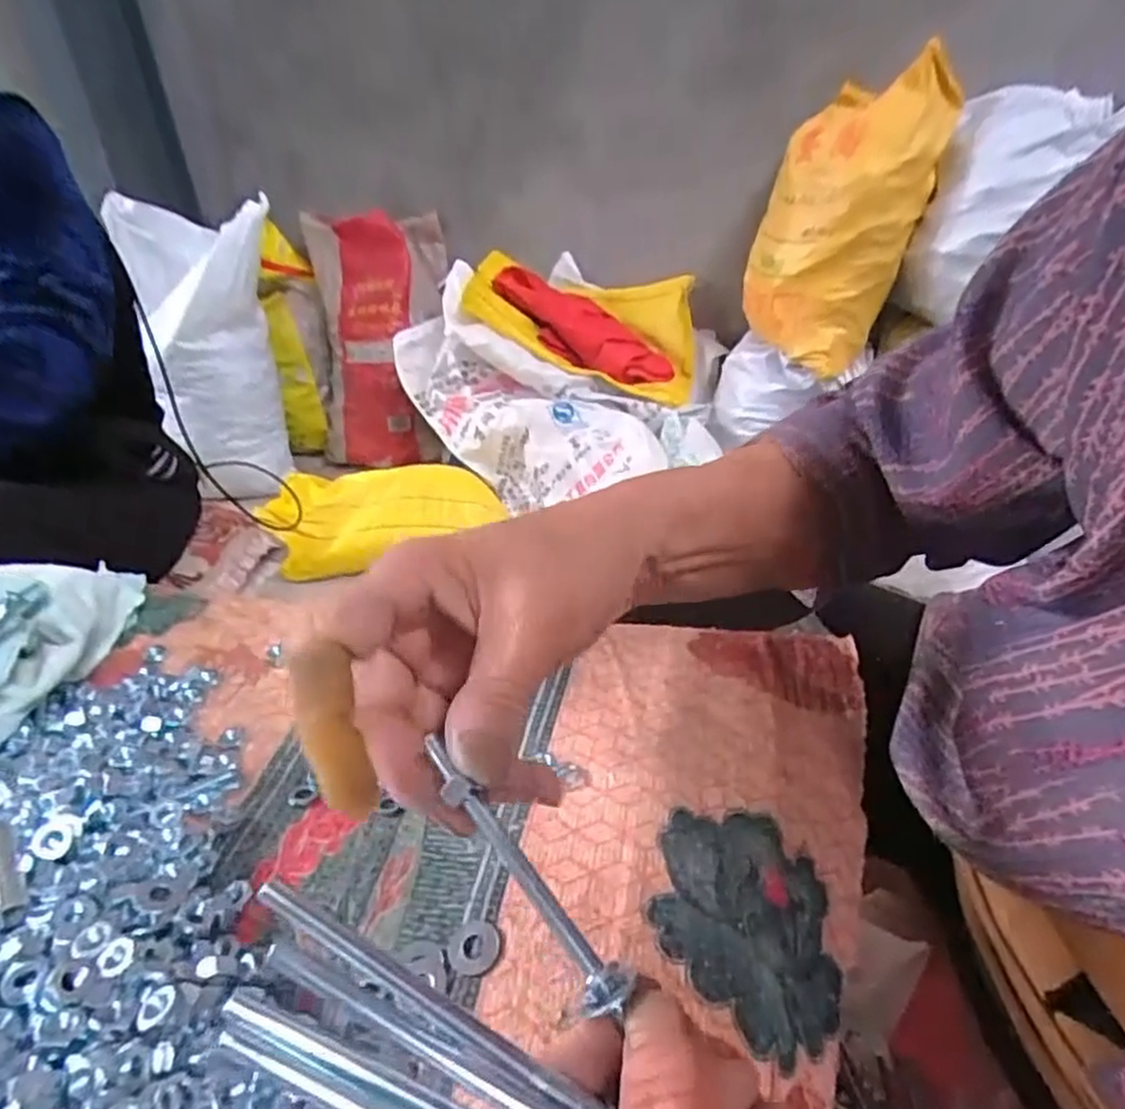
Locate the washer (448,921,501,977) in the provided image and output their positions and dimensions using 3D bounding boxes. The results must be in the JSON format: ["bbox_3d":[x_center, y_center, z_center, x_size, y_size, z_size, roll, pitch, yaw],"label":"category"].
[{"bbox_3d":[-0.033,0.146,0.265,0.018,0.004,0.019,-3,31,2],"label":"washer"}]

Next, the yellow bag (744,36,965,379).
[{"bbox_3d":[0.579,-0.728,1.485,0.296,0.683,0.186,20,-4,41],"label":"yellow bag"}]

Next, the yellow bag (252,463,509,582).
[{"bbox_3d":[-0.360,-0.087,1.482,0.459,0.124,0.238,-6,31,-3],"label":"yellow bag"}]

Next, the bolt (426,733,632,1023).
[{"bbox_3d":[-0.013,0.087,0.198,0.013,0.008,0.084,-29,69,-36],"label":"bolt"}]

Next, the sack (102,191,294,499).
[{"bbox_3d":[-0.763,-0.444,1.625,0.310,0.603,0.211,-17,33,-21],"label":"sack"}]

